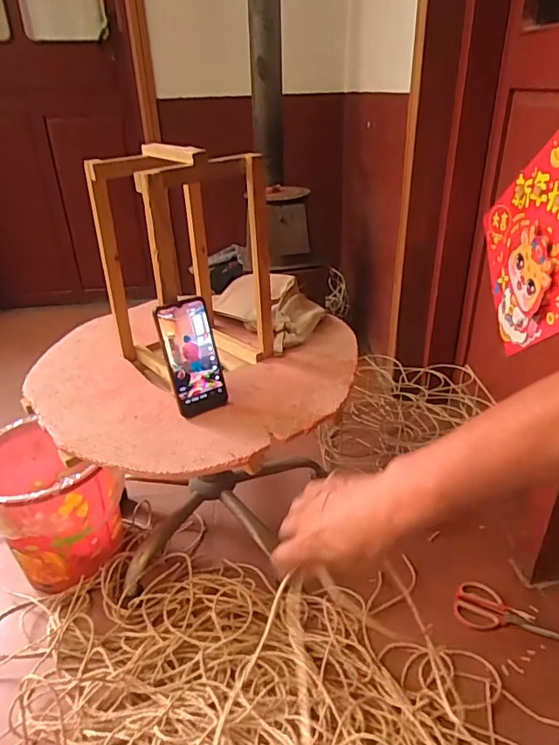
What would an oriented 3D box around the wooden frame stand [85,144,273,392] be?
[{"bbox_3d":[-0.145,-0.166,0.795,0.212,0.356,0.197,-23,35,-32],"label":"wooden frame stand"}]

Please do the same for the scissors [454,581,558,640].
[{"bbox_3d":[0.394,0.417,0.869,0.166,0.004,0.087,7,33,15],"label":"scissors"}]

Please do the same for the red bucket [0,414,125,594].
[{"bbox_3d":[-0.426,0.261,0.924,0.223,0.266,0.210,9,31,20],"label":"red bucket"}]

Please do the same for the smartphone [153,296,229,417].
[{"bbox_3d":[-0.124,-0.021,0.709,0.076,0.162,0.009,-19,18,-23],"label":"smartphone"}]

